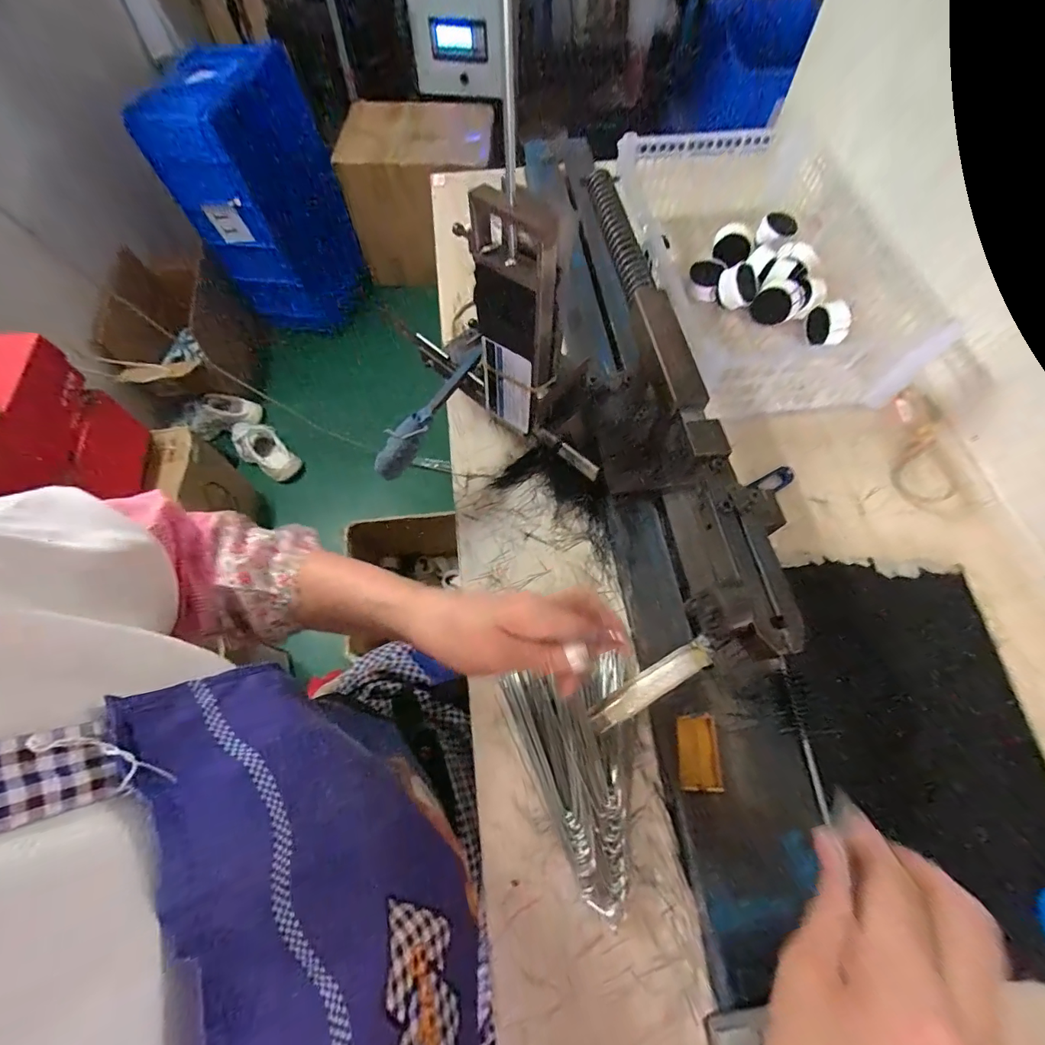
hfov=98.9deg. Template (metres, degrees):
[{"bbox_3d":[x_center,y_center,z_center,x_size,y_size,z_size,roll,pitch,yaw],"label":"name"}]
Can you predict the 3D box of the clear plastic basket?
[{"bbox_3d":[0.310,-0.329,0.582,0.282,0.133,0.394,-9,65,-5],"label":"clear plastic basket"}]

